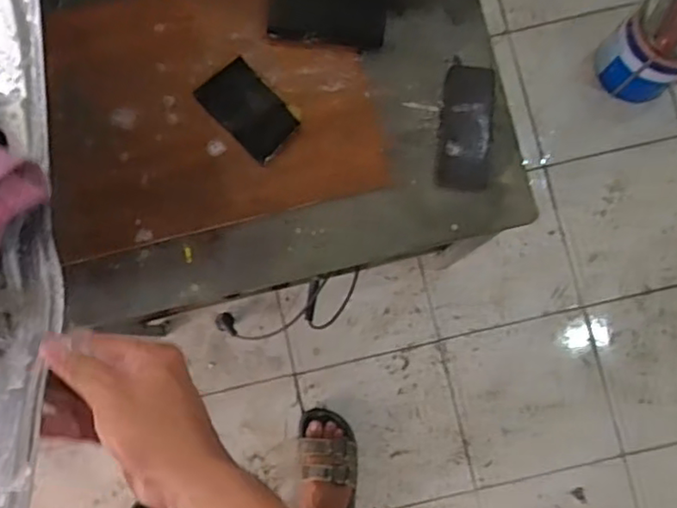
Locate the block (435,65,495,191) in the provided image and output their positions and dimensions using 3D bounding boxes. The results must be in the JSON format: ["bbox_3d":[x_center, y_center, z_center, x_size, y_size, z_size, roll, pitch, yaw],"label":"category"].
[{"bbox_3d":[0.145,-0.143,0.731,0.059,0.021,0.140,6,84,2],"label":"block"}]

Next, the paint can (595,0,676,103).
[{"bbox_3d":[0.612,-0.406,1.230,0.155,0.220,0.152,0,84,1],"label":"paint can"}]

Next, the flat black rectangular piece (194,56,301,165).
[{"bbox_3d":[-0.101,-0.163,0.734,0.066,0.009,0.112,-41,84,-3],"label":"flat black rectangular piece"}]

